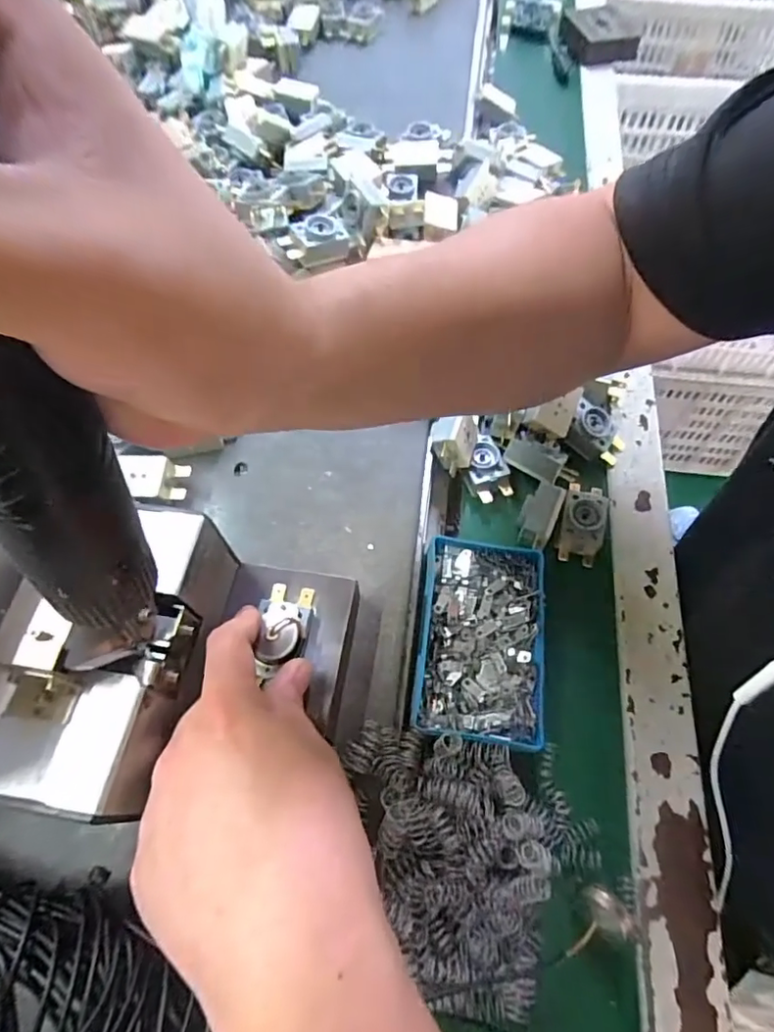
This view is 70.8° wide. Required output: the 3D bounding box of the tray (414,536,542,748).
[{"bbox_3d":[0.054,0.070,0.317,0.070,0.019,0.113,6,62,3],"label":"tray"}]

